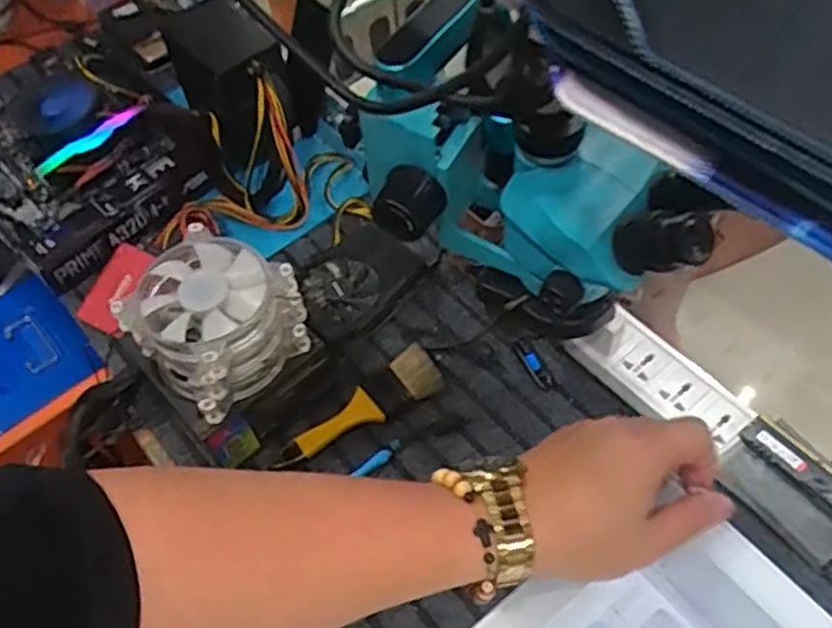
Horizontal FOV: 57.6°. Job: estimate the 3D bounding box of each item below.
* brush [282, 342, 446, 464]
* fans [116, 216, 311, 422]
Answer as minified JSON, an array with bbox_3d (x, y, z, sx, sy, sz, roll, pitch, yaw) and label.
[{"bbox_3d":[-0.054,0.092,0.765,0.173,0.018,0.052,-30,61,-16],"label":"brush"},{"bbox_3d":[-0.186,0.003,0.697,0.135,0.077,0.132,36,65,23],"label":"fans"}]

